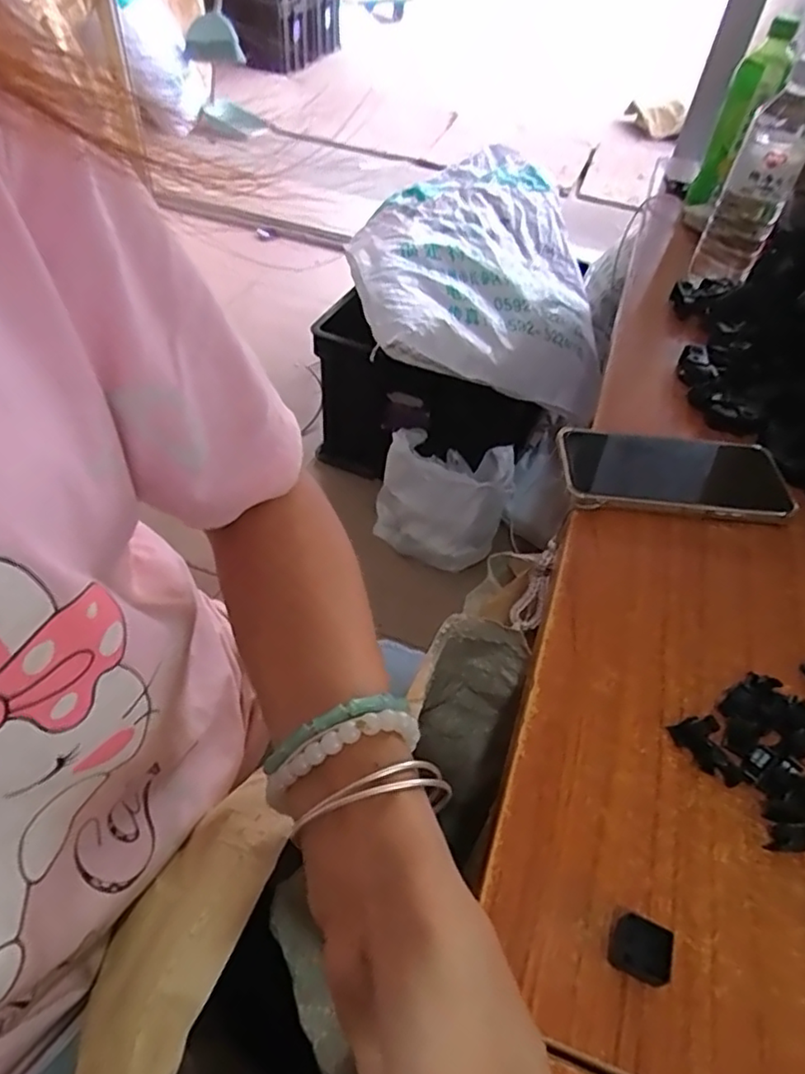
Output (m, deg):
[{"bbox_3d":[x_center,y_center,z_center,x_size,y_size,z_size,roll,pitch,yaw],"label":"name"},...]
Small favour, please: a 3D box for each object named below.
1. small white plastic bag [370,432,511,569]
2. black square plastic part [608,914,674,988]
[{"bbox_3d":[0.071,-0.071,1.165,0.237,0.186,0.166,20,49,11],"label":"small white plastic bag"},{"bbox_3d":[0.099,0.172,0.257,0.023,0.016,0.019,25,50,15],"label":"black square plastic part"}]

